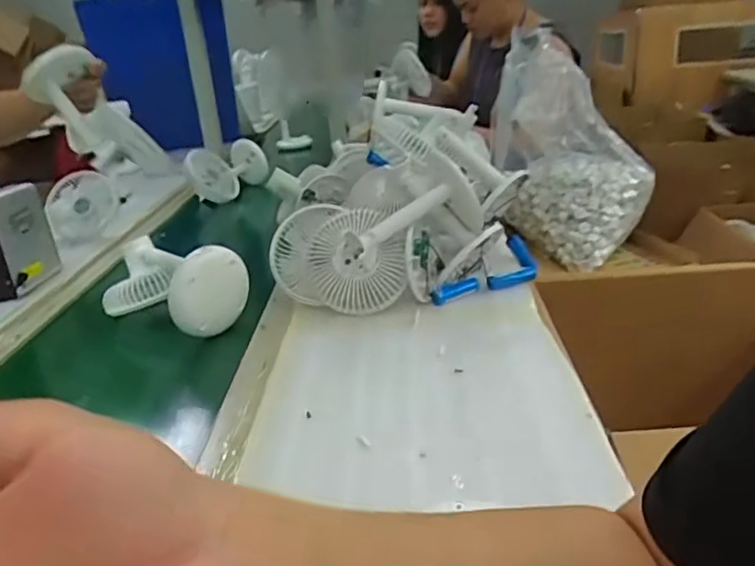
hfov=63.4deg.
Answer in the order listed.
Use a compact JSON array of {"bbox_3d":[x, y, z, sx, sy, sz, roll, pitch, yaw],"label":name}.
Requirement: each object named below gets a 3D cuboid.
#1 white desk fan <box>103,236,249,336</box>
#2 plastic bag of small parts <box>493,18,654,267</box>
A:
[{"bbox_3d":[-0.264,-0.005,0.784,0.184,0.098,0.092,12,26,35],"label":"white desk fan"},{"bbox_3d":[0.324,-0.225,1.021,0.241,0.354,0.204,5,23,22],"label":"plastic bag of small parts"}]

